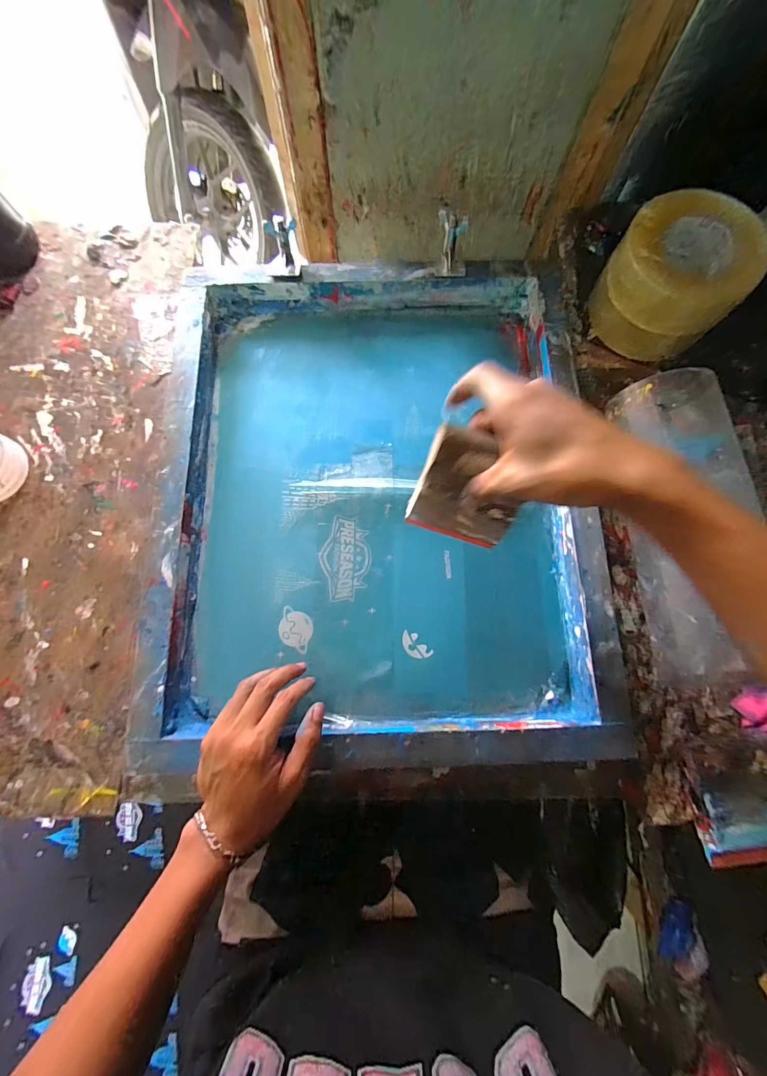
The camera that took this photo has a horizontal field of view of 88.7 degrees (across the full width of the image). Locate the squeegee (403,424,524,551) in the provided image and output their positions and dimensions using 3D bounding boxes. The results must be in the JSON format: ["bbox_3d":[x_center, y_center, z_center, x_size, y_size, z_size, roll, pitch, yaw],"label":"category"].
[{"bbox_3d":[0.071,-0.036,0.316,0.086,0.098,0.009,16,44,-4],"label":"squeegee"}]

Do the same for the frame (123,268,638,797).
[{"bbox_3d":[-0.005,-0.045,0.431,0.452,0.059,0.554,0,74,0],"label":"frame"}]

